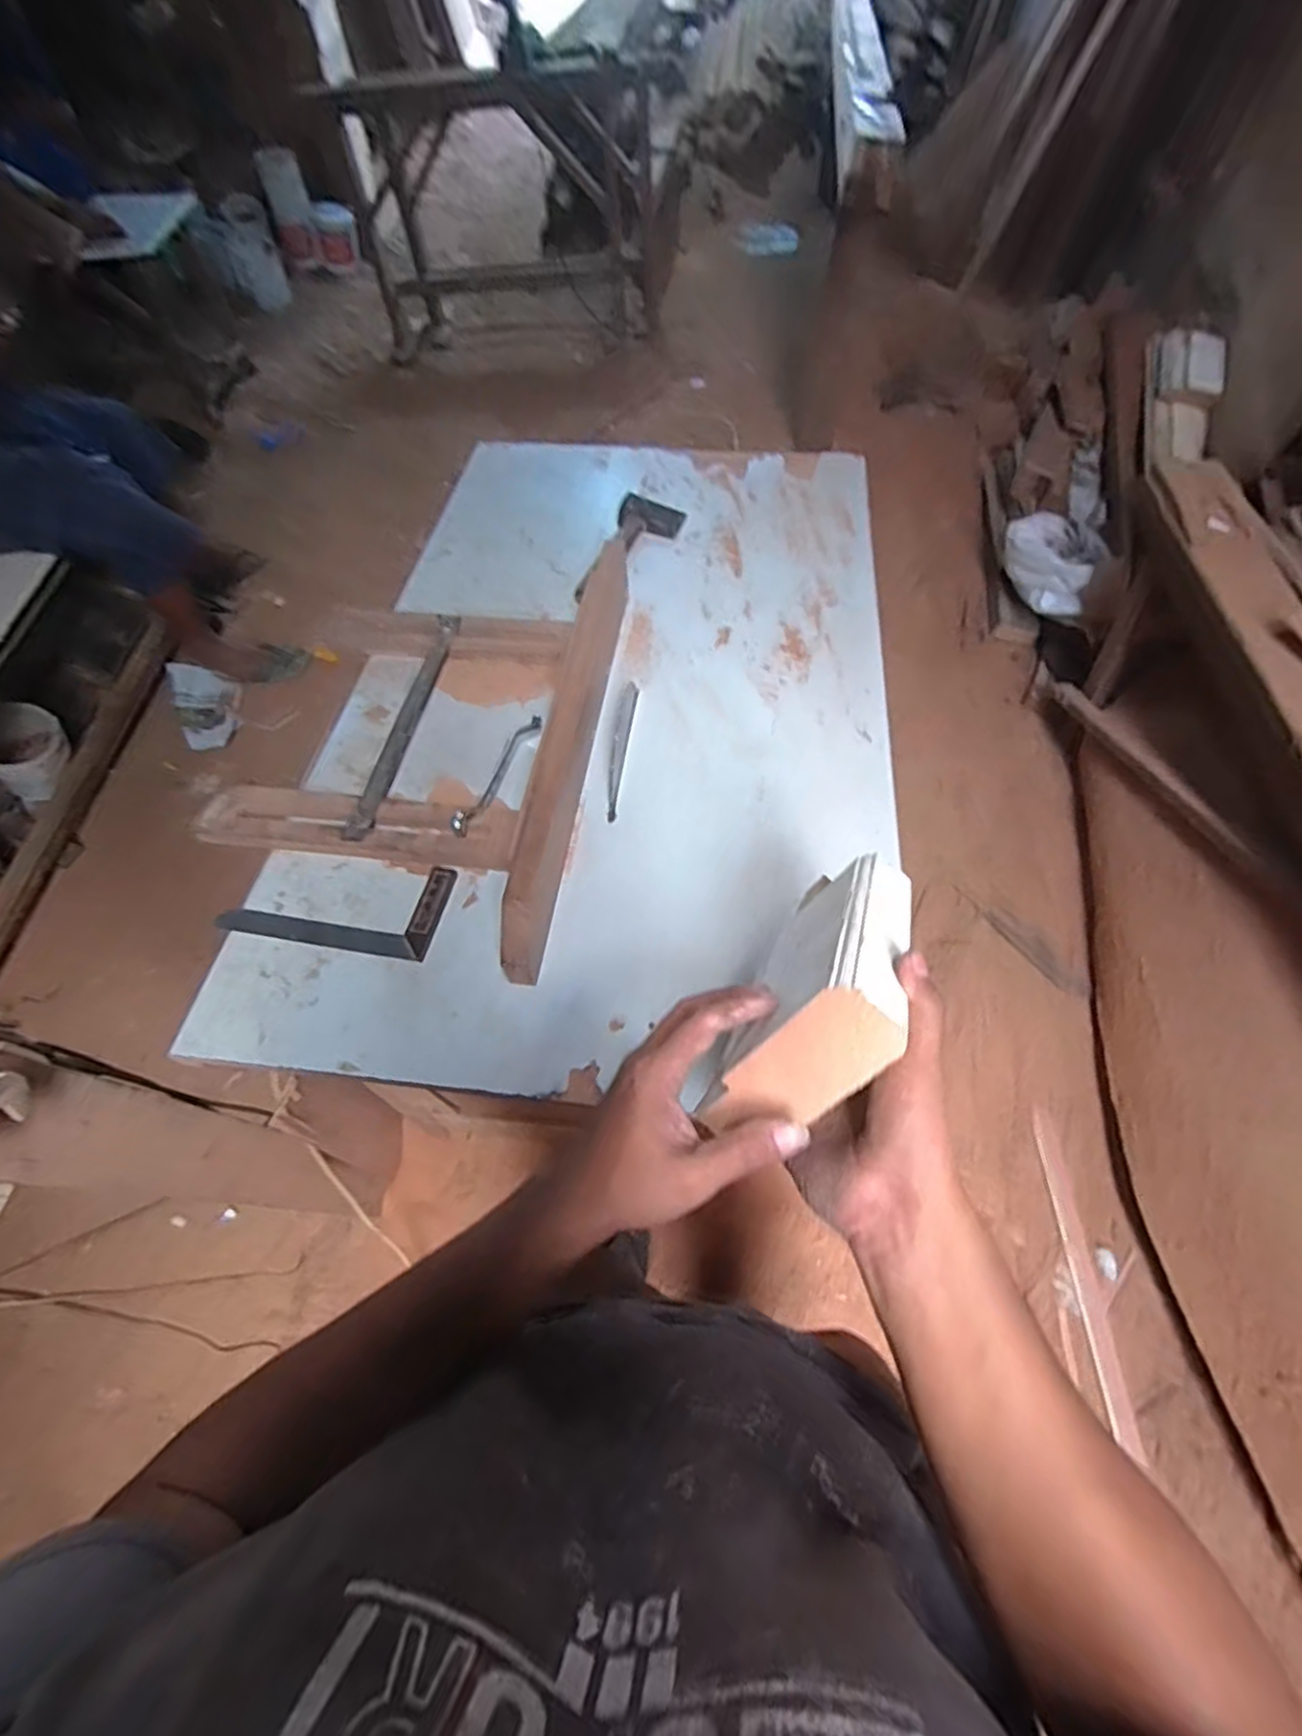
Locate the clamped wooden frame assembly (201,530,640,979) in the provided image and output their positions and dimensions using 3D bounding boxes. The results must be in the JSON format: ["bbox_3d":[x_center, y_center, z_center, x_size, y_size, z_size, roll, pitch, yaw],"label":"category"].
[{"bbox_3d":[-0.282,-0.187,0.885,0.434,0.107,0.639,8,61,8],"label":"clamped wooden frame assembly"}]

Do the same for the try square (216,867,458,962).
[{"bbox_3d":[-0.355,0.036,0.794,0.243,0.013,0.115,8,61,8],"label":"try square"}]

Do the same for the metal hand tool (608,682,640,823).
[{"bbox_3d":[-0.038,-0.155,0.894,0.022,0.004,0.223,4,61,5],"label":"metal hand tool"}]

